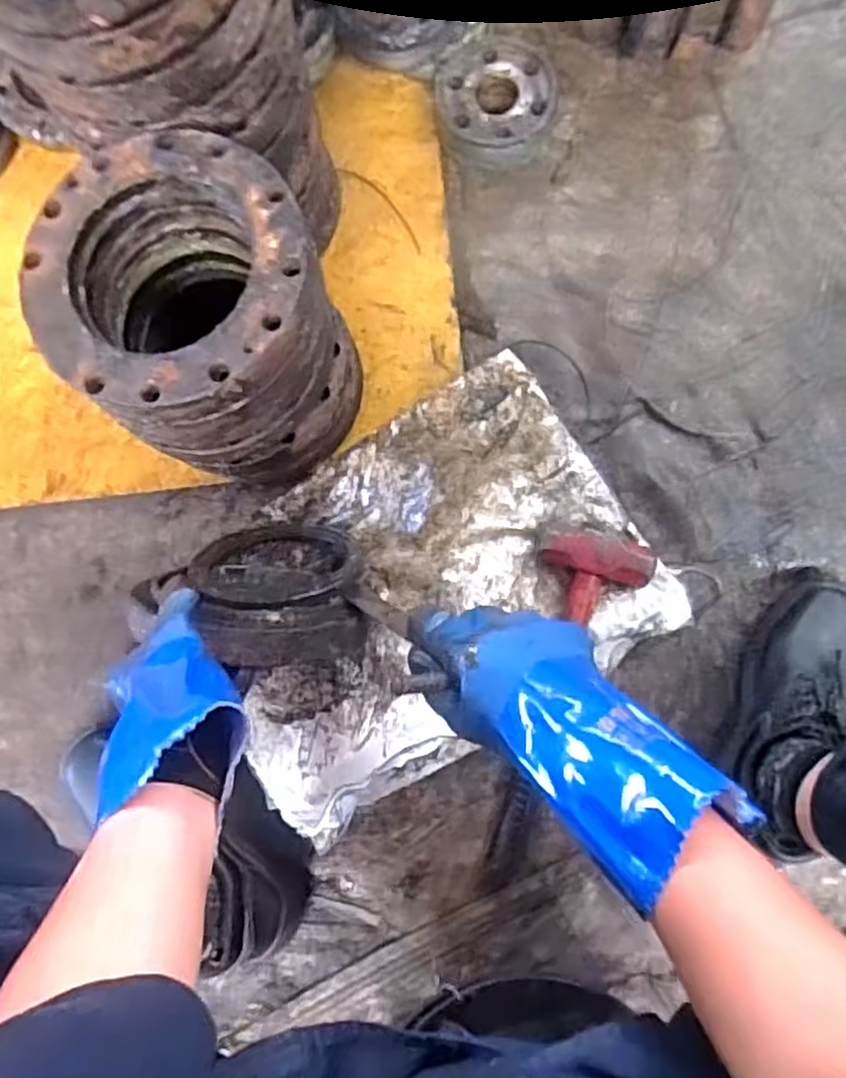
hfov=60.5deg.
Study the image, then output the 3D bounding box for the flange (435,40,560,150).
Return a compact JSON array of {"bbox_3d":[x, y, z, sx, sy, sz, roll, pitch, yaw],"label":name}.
[{"bbox_3d":[0.078,-0.464,0.767,0.123,0.043,0.123,0,84,3],"label":"flange"}]

